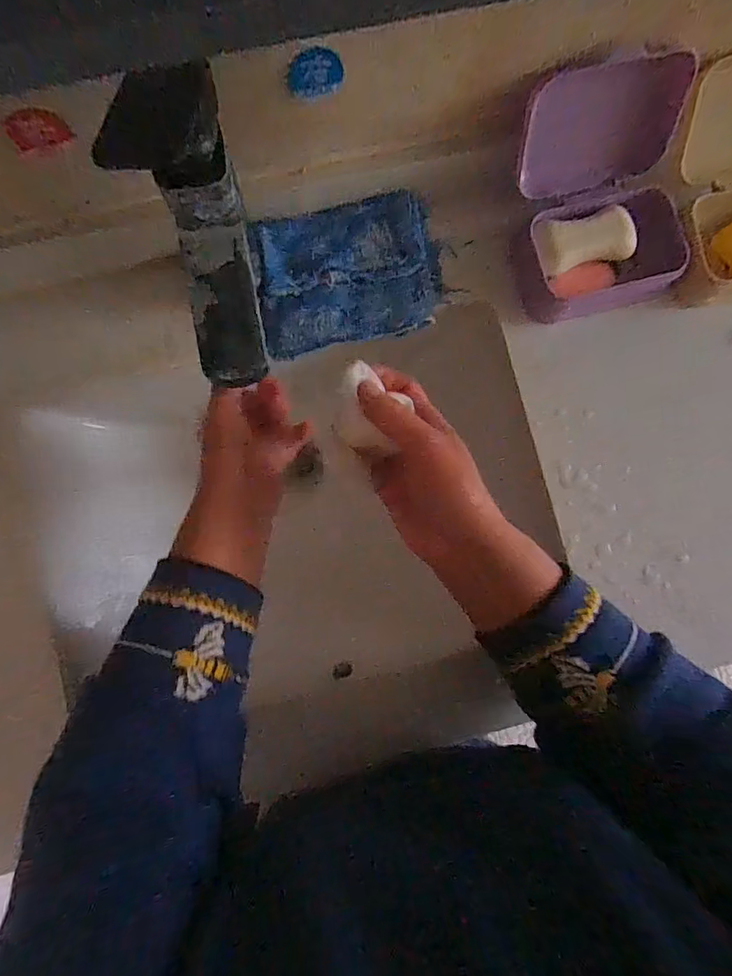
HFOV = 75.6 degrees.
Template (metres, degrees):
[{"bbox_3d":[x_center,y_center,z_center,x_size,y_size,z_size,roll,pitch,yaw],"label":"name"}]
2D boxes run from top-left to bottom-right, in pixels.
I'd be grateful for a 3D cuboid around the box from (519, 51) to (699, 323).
[{"bbox_3d":[0.196,-0.237,0.386,0.134,0.078,0.155,-11,86,-4],"label":"box"}]

